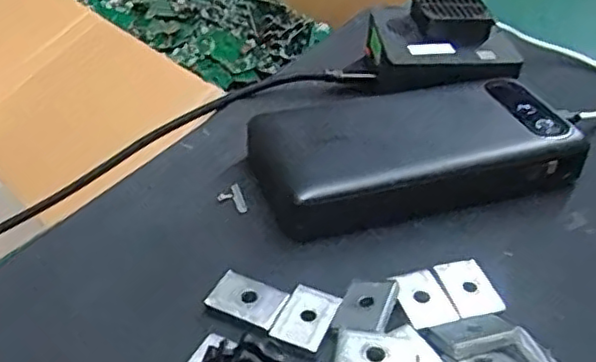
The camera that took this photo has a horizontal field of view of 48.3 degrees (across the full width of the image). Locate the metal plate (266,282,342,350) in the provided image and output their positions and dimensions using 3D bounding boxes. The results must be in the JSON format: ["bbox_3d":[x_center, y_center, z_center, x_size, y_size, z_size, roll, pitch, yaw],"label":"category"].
[{"bbox_3d":[0.003,0.051,0.253,0.019,0.004,0.027,19,40,20],"label":"metal plate"}]

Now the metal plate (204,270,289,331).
[{"bbox_3d":[-0.020,0.045,0.257,0.027,0.004,0.019,20,40,21],"label":"metal plate"}]

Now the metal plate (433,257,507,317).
[{"bbox_3d":[0.068,0.043,0.266,0.019,0.005,0.025,-6,38,-12],"label":"metal plate"}]

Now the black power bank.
[{"bbox_3d":[0.056,-0.019,0.327,0.151,0.023,0.080,-8,39,-15],"label":"black power bank"}]

